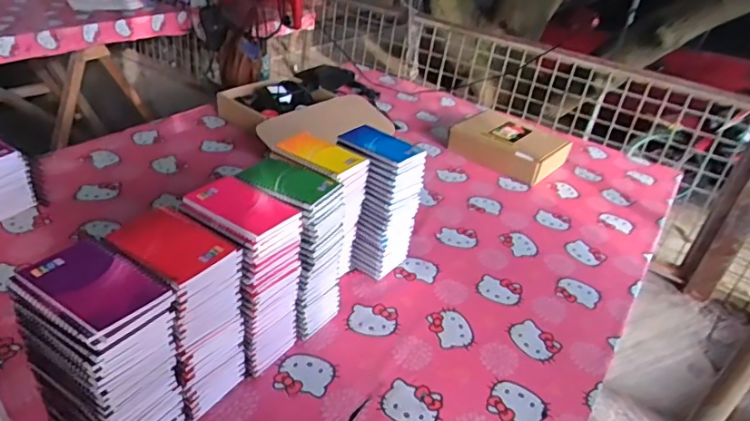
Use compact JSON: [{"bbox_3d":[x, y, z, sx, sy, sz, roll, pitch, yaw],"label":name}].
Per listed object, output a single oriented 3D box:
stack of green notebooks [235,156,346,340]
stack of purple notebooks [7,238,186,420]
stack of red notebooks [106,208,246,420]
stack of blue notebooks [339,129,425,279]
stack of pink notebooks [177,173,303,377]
[{"bbox_3d":[-0.126,0.058,0.789,0.138,0.251,0.111,25,36,26],"label":"stack of green notebooks"},{"bbox_3d":[-0.296,0.178,0.577,0.130,0.256,0.100,21,35,22],"label":"stack of purple notebooks"},{"bbox_3d":[-0.244,0.136,0.643,0.128,0.246,0.096,23,36,24],"label":"stack of red notebooks"},{"bbox_3d":[-0.003,-0.008,0.912,0.134,0.252,0.090,28,38,29],"label":"stack of blue notebooks"},{"bbox_3d":[-0.181,0.099,0.712,0.127,0.249,0.102,24,36,24],"label":"stack of pink notebooks"}]

